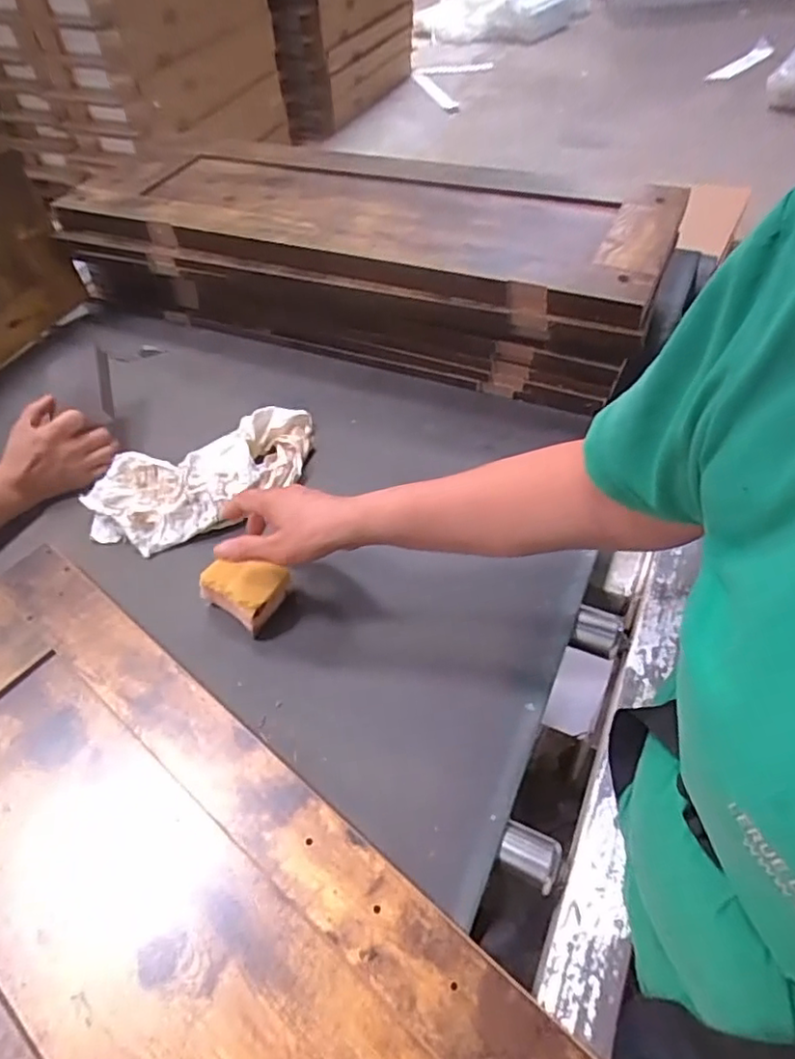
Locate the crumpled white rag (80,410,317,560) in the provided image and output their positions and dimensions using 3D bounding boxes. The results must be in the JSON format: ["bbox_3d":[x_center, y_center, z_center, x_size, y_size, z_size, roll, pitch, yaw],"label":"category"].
[{"bbox_3d":[-0.205,-0.058,0.664,0.264,0.044,0.128,-27,54,-15],"label":"crumpled white rag"}]

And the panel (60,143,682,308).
[{"bbox_3d":[-0.078,-0.445,0.824,0.846,0.024,0.287,16,55,17],"label":"panel"}]

